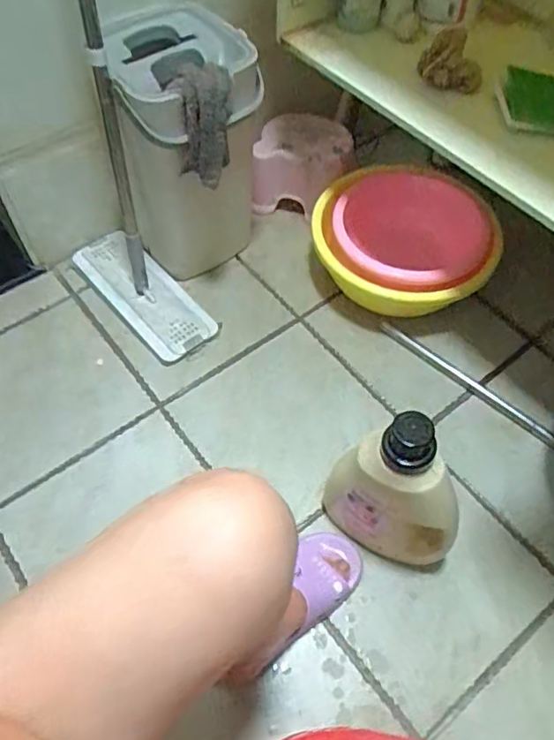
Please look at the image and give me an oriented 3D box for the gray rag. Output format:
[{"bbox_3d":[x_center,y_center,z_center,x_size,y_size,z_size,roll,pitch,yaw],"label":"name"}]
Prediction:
[{"bbox_3d":[-0.112,-0.352,0.847,0.088,0.166,0.069,2,37,0],"label":"gray rag"}]

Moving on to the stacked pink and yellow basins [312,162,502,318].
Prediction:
[{"bbox_3d":[0.223,-0.234,1.062,0.307,0.179,0.295,1,58,-1],"label":"stacked pink and yellow basins"}]

